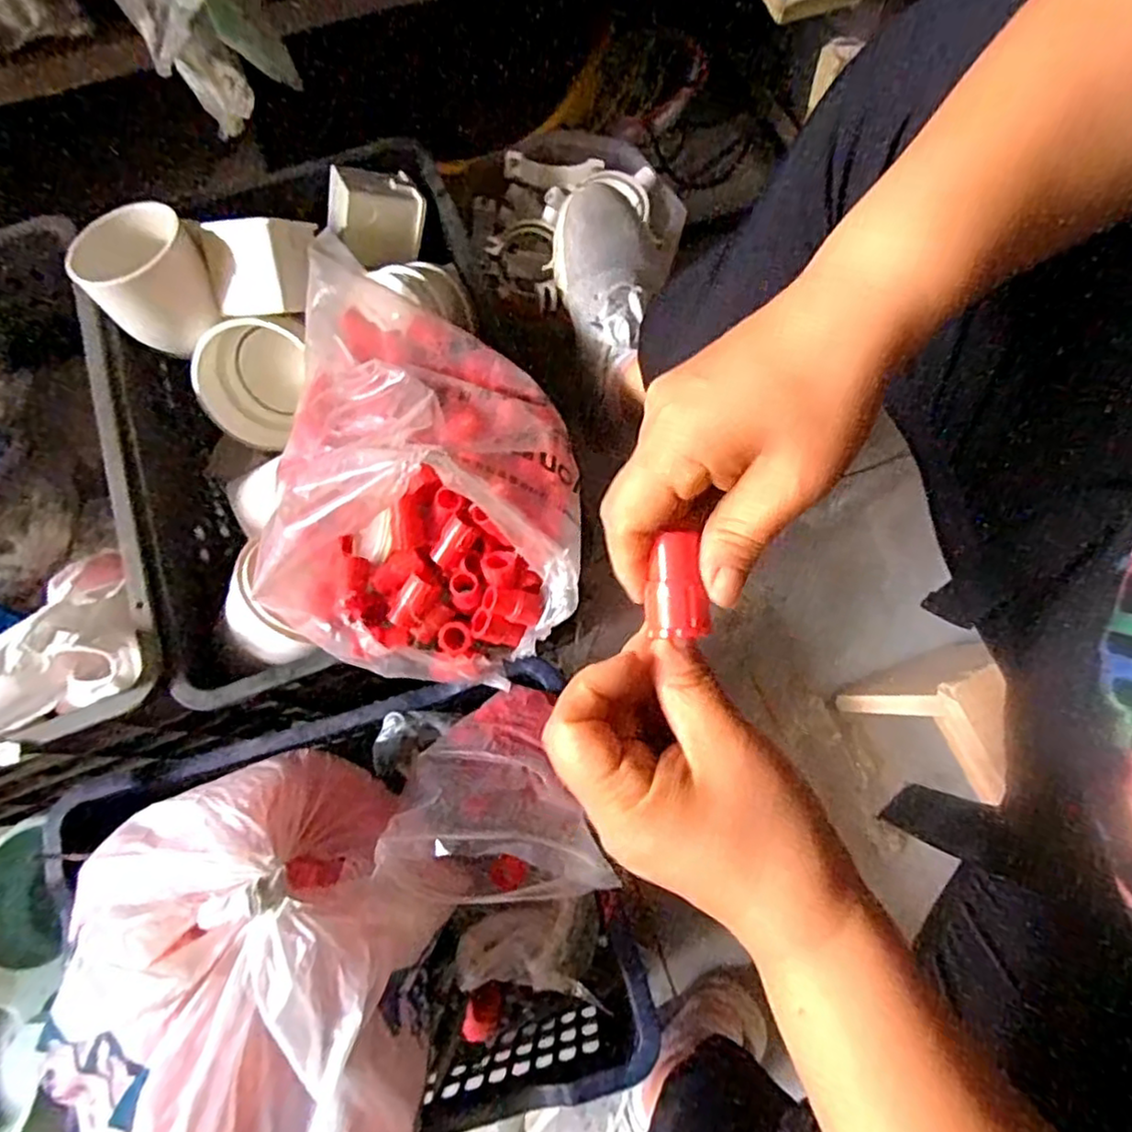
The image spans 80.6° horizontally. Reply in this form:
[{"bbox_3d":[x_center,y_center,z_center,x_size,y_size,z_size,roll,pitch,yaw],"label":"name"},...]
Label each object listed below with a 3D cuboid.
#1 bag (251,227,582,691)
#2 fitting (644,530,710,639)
[{"bbox_3d":[-0.103,-0.096,0.472,0.223,0.131,0.325,3,71,1],"label":"bag"},{"bbox_3d":[0.041,0.007,0.245,0.021,0.016,0.037,-1,71,0],"label":"fitting"}]

